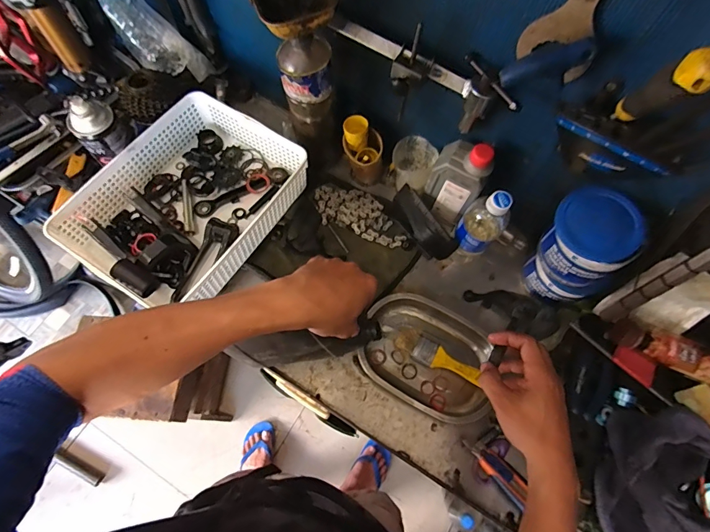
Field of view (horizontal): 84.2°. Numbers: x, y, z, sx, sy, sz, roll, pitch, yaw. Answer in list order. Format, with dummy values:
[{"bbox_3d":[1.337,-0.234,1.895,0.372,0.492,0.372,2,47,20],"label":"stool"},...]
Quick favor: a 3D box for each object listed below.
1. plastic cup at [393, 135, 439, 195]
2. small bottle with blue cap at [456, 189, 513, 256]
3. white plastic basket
[{"bbox_3d":[0.095,-0.165,0.665,0.068,0.076,0.070,1,70,-2],"label":"plastic cup"},{"bbox_3d":[0.197,-0.065,0.609,0.061,0.164,0.065,42,74,12],"label":"small bottle with blue cap"},{"bbox_3d":[-0.256,-0.100,0.629,0.245,0.092,0.328,31,72,9],"label":"white plastic basket"}]

